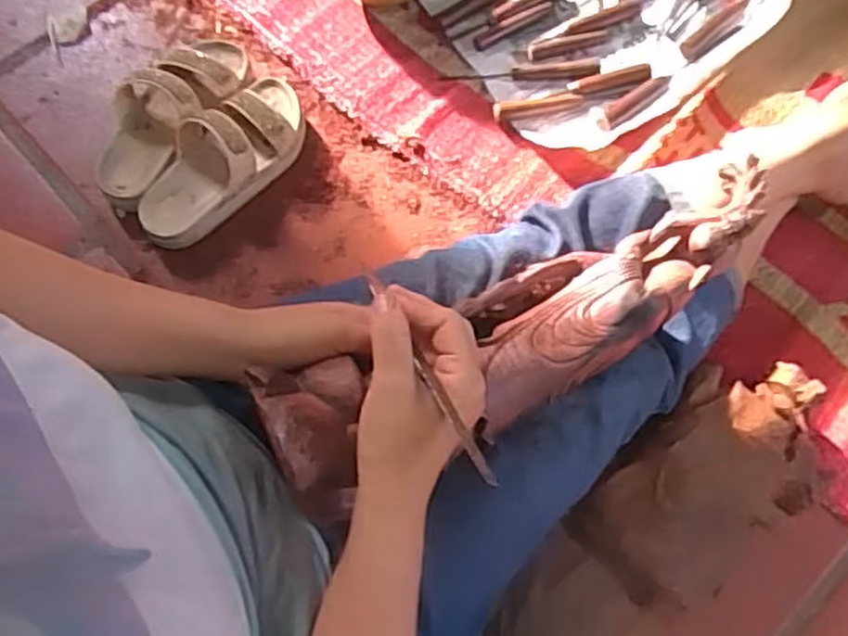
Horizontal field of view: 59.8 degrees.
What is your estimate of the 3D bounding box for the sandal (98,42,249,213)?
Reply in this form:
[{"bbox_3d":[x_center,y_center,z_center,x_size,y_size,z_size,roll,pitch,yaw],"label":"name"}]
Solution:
[{"bbox_3d":[-0.285,-0.232,0.827,0.105,0.066,0.230,39,74,14],"label":"sandal"}]

